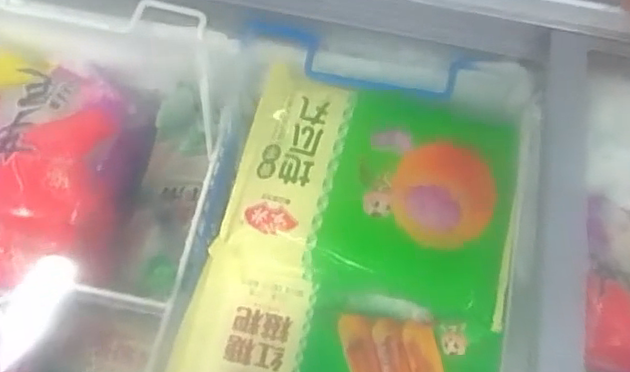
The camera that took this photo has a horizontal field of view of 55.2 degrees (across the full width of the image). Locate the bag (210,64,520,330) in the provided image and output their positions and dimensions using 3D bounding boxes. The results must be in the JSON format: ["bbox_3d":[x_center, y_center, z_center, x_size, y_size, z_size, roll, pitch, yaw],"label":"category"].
[{"bbox_3d":[0.045,0.007,0.500,0.228,0.071,0.177,14,76,4],"label":"bag"}]

